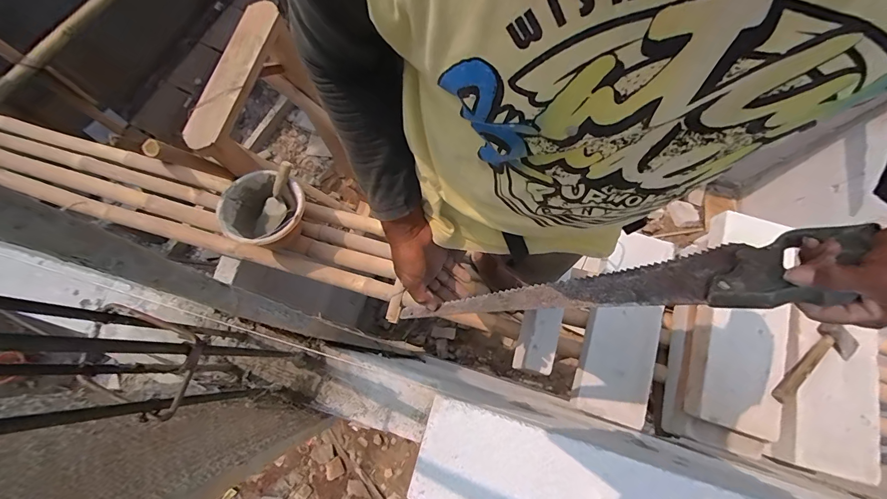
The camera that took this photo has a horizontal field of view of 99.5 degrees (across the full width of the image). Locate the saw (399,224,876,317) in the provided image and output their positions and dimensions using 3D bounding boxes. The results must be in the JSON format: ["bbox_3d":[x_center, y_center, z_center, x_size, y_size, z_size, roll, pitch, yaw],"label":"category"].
[{"bbox_3d":[0.174,0.050,0.454,0.523,0.018,0.092,-11,34,21],"label":"saw"}]

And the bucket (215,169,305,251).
[{"bbox_3d":[-0.563,-0.112,1.234,0.241,0.185,0.234,0,75,0],"label":"bucket"}]

